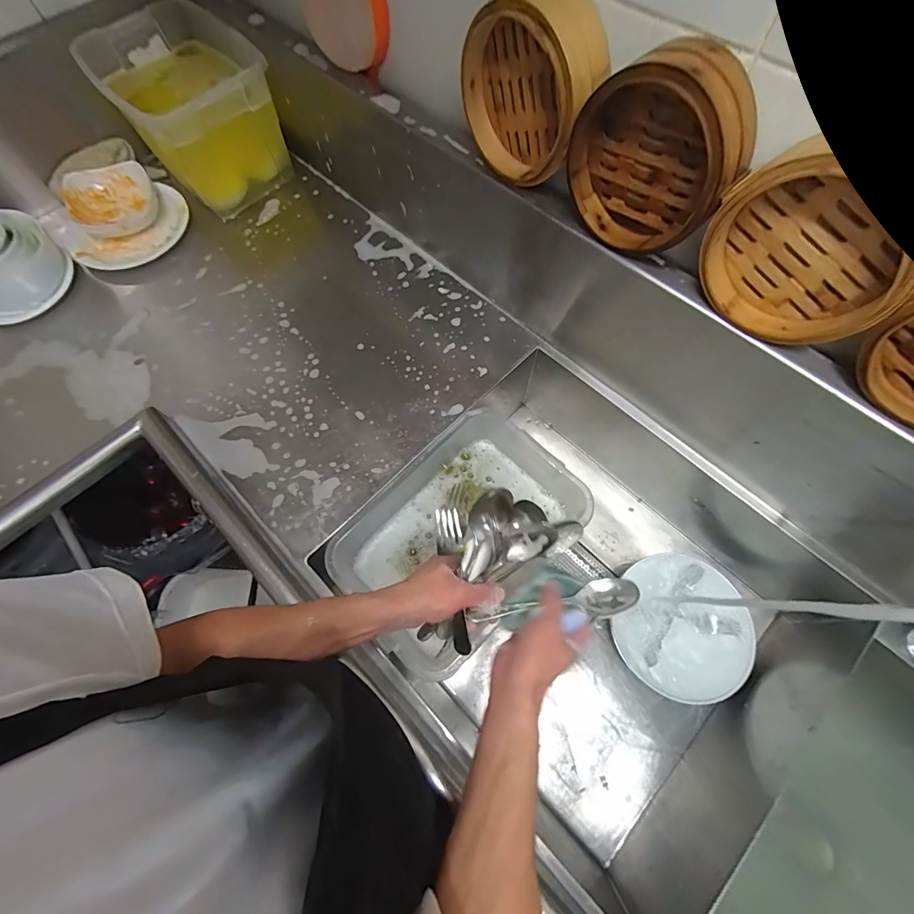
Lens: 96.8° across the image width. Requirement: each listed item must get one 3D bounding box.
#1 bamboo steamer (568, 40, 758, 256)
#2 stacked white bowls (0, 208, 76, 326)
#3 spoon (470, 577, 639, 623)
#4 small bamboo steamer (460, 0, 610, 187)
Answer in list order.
[{"bbox_3d":[0.199,-0.300,0.411,0.162,0.156,0.069,36,73,13],"label":"bamboo steamer"},{"bbox_3d":[-0.831,-0.357,0.742,0.155,0.109,0.155,-1,68,2],"label":"stacked white bowls"},{"bbox_3d":[0.110,0.169,0.459,0.182,0.027,0.039,-9,68,-1],"label":"spoon"},{"bbox_3d":[0.088,-0.408,0.456,0.078,0.160,0.173,-38,73,-13],"label":"small bamboo steamer"}]

